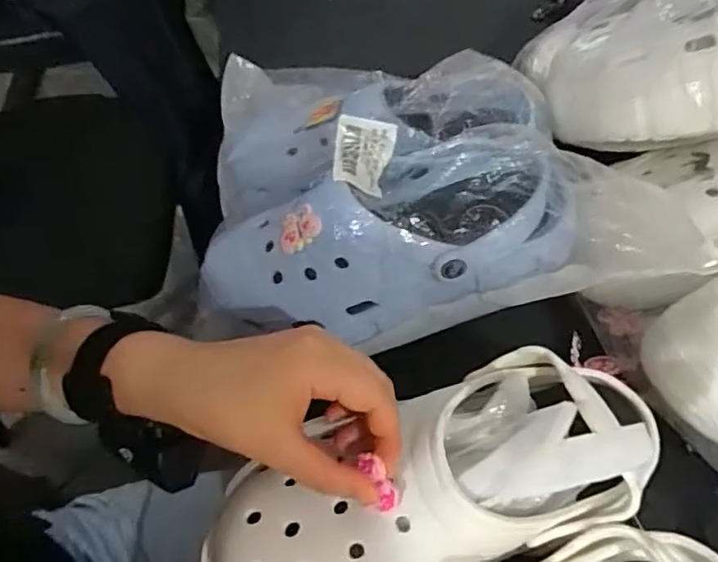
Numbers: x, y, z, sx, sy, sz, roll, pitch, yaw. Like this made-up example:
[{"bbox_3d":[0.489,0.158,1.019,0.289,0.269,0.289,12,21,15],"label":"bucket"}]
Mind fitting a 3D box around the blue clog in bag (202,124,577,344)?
[{"bbox_3d":[0.014,-0.032,0.394,0.238,0.087,0.101,-16,56,11],"label":"blue clog in bag"}]

